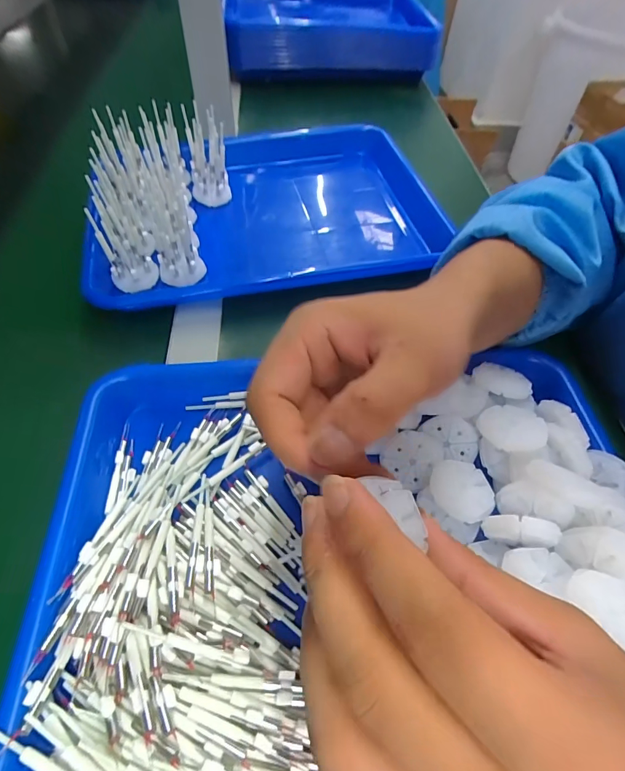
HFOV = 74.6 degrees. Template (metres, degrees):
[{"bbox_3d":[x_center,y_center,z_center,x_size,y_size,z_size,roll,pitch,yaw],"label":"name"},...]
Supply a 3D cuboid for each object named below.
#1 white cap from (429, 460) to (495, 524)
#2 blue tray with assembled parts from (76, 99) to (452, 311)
[{"bbox_3d":[0.088,0.063,0.245,0.035,0.009,0.037,1,54,-2],"label":"white cap"},{"bbox_3d":[-0.037,-0.193,0.415,0.361,0.074,0.250,-15,57,-13],"label":"blue tray with assembled parts"}]

